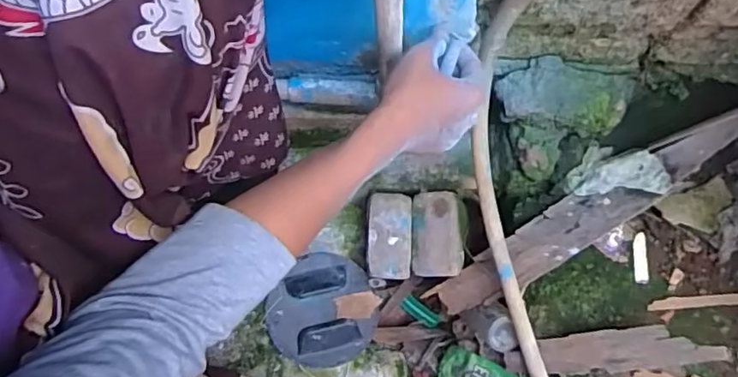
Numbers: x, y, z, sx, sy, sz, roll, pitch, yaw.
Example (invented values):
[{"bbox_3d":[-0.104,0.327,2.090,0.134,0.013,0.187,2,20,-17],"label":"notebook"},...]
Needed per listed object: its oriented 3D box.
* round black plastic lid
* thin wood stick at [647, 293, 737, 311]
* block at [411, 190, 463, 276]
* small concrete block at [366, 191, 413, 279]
[{"bbox_3d":[-0.057,0.158,0.733,0.128,0.018,0.139,0,80,1],"label":"round black plastic lid"},{"bbox_3d":[0.411,0.132,0.677,0.159,0.009,0.014,-4,80,0],"label":"thin wood stick"},{"bbox_3d":[0.091,0.059,0.738,0.071,0.040,0.109,-1,80,1],"label":"block"},{"bbox_3d":[0.026,0.063,0.741,0.056,0.036,0.109,1,80,1],"label":"small concrete block"}]

